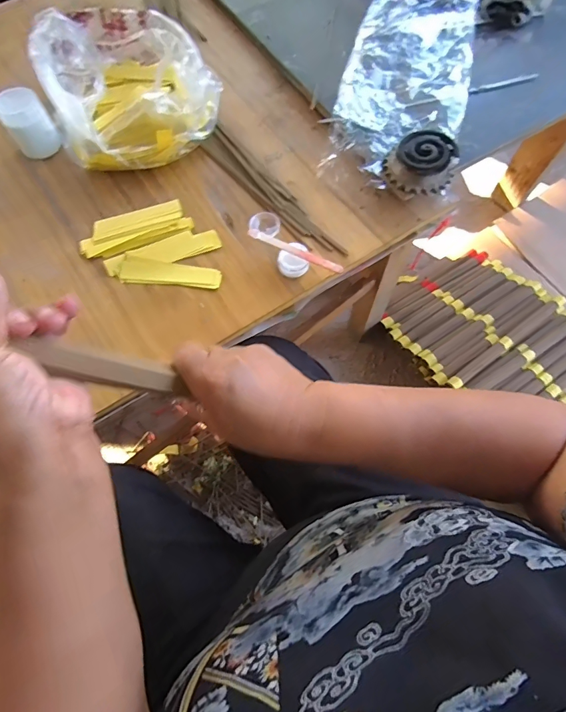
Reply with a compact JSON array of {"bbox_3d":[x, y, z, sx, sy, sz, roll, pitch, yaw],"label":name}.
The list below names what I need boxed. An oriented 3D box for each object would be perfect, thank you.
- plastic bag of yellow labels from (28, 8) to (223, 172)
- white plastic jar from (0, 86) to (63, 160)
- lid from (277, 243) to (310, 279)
[{"bbox_3d":[-0.203,-0.368,0.548,0.213,0.093,0.225,-15,71,-5],"label":"plastic bag of yellow labels"},{"bbox_3d":[-0.344,-0.314,0.550,0.057,0.069,0.054,-32,73,-10],"label":"white plastic jar"},{"bbox_3d":[0.012,-0.115,0.487,0.036,0.023,0.032,-17,71,-5],"label":"lid"}]

